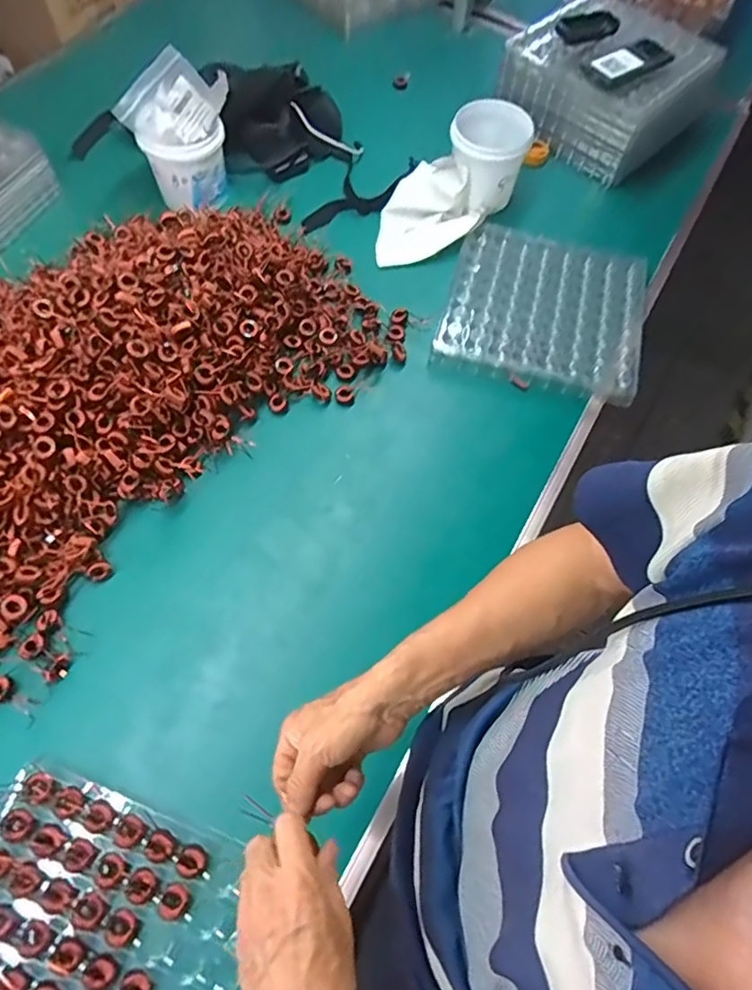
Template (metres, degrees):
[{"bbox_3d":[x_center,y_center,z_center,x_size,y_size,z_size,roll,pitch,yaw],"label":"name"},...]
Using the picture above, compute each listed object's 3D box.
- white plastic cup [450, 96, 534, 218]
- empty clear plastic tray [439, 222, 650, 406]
[{"bbox_3d":[0.186,-0.546,0.909,0.108,0.126,0.103,1,65,-2],"label":"white plastic cup"},{"bbox_3d":[0.264,-0.296,0.861,0.287,0.022,0.278,16,65,5],"label":"empty clear plastic tray"}]

